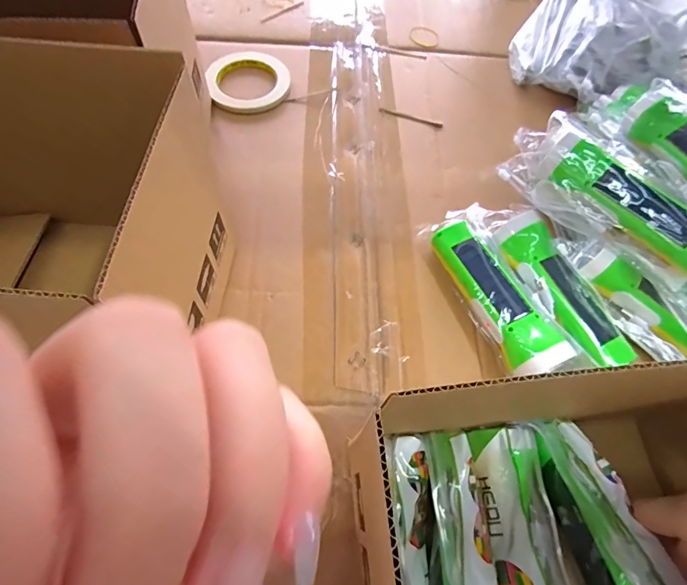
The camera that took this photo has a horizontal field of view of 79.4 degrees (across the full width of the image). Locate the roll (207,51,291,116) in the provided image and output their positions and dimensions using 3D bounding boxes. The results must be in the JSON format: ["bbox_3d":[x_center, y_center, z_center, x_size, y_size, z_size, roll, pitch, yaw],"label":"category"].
[{"bbox_3d":[-0.125,-0.284,0.551,0.105,0.021,0.104,1,63,-2],"label":"roll"}]

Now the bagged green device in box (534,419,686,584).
[{"bbox_3d":[0.167,0.168,0.249,0.034,0.056,0.179,-3,41,-4],"label":"bagged green device in box"}]

